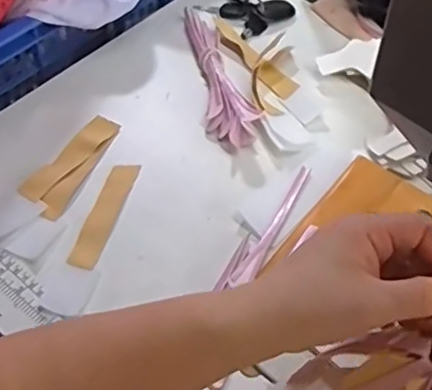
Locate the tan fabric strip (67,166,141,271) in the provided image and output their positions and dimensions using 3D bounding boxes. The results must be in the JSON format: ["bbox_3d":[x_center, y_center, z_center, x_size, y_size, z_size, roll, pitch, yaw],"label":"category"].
[{"bbox_3d":[-0.101,0.017,0.570,0.026,0.004,0.118,18,54,2],"label":"tan fabric strip"}]

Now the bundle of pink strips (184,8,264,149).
[{"bbox_3d":[-0.001,-0.136,0.667,0.048,0.037,0.202,-10,56,-10],"label":"bundle of pink strips"}]

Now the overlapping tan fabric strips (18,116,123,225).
[{"bbox_3d":[-0.135,-0.028,0.601,0.046,0.014,0.123,27,58,15],"label":"overlapping tan fabric strips"}]

